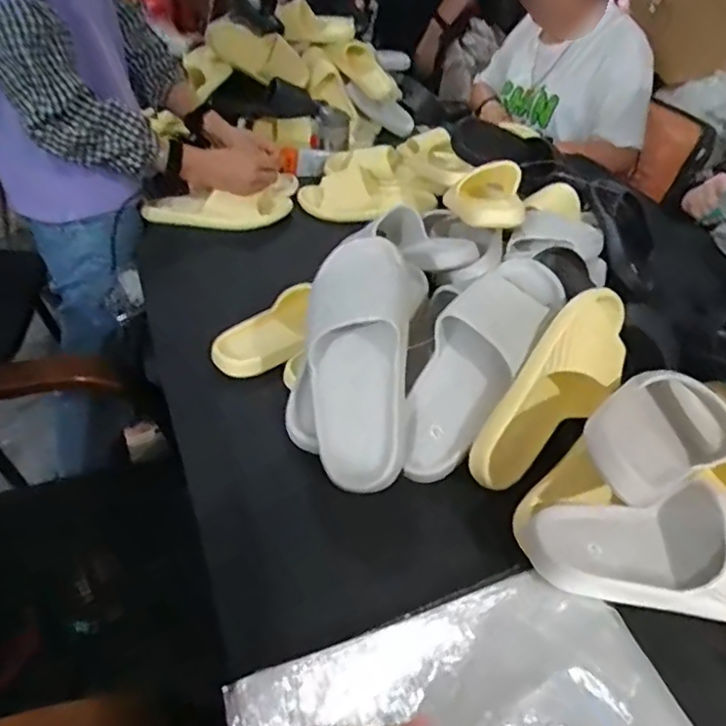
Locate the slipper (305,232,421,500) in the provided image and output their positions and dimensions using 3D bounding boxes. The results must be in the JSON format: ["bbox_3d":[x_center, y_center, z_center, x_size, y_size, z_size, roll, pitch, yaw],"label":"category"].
[{"bbox_3d":[0.000,-0.004,0.647,0.114,0.087,0.271,2,76,-2],"label":"slipper"}]

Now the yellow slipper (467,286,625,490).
[{"bbox_3d":[0.204,0.032,0.637,0.073,0.097,0.247,35,81,32],"label":"yellow slipper"}]

